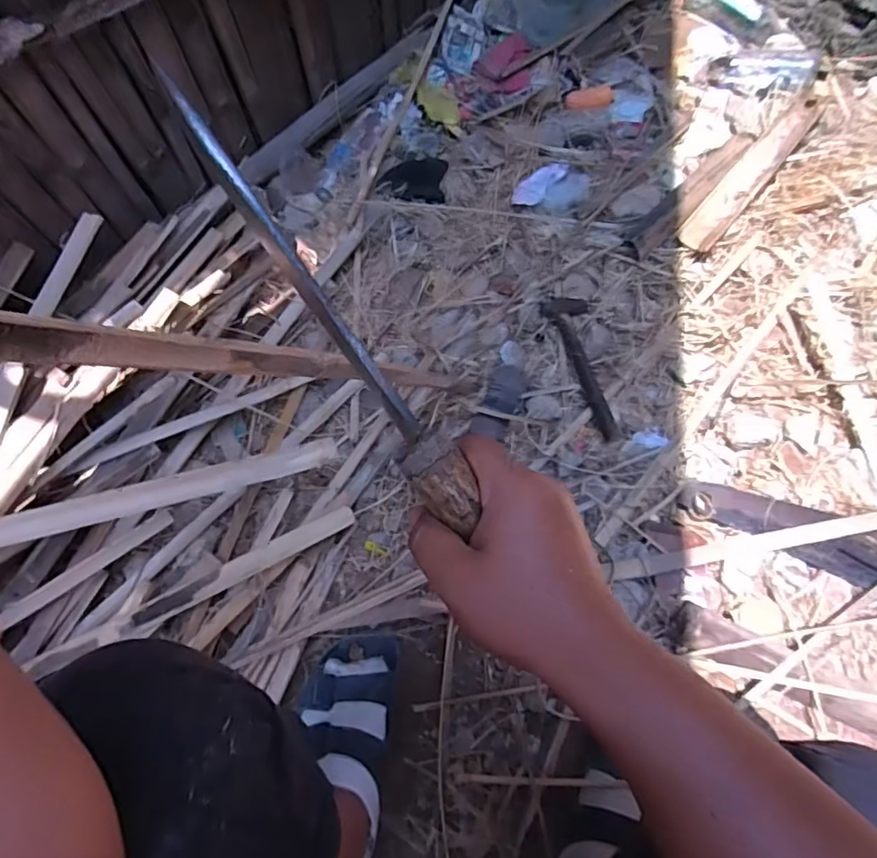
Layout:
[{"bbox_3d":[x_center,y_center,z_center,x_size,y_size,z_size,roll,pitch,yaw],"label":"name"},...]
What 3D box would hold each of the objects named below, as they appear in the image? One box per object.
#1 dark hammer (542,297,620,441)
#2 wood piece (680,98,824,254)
[{"bbox_3d":[0.199,-0.092,0.805,0.068,0.022,0.223,-7,68,-1],"label":"dark hammer"},{"bbox_3d":[0.510,-0.420,0.932,0.058,0.024,0.375,37,73,15],"label":"wood piece"}]

